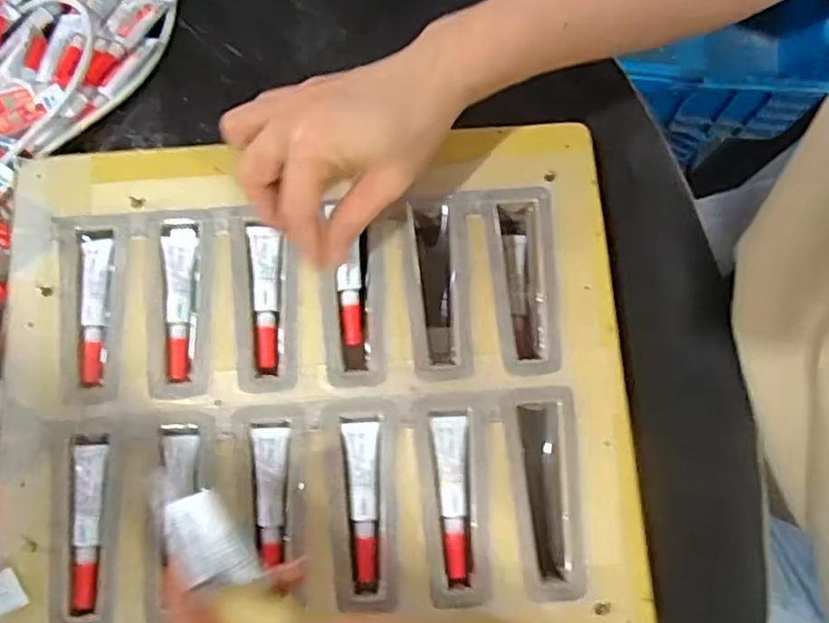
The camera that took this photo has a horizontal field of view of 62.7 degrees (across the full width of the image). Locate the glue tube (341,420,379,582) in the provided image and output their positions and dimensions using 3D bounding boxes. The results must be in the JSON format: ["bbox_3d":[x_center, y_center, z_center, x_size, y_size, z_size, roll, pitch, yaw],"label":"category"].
[{"bbox_3d":[-0.026,0.102,0.370,0.018,0.008,0.083,-6,78,-2],"label":"glue tube"}]

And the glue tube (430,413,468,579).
[{"bbox_3d":[0.020,0.098,0.369,0.019,0.008,0.085,-1,77,-1],"label":"glue tube"}]

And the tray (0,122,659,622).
[{"bbox_3d":[-0.055,0.042,0.384,0.343,0.037,0.285,-4,77,-1],"label":"tray"}]

